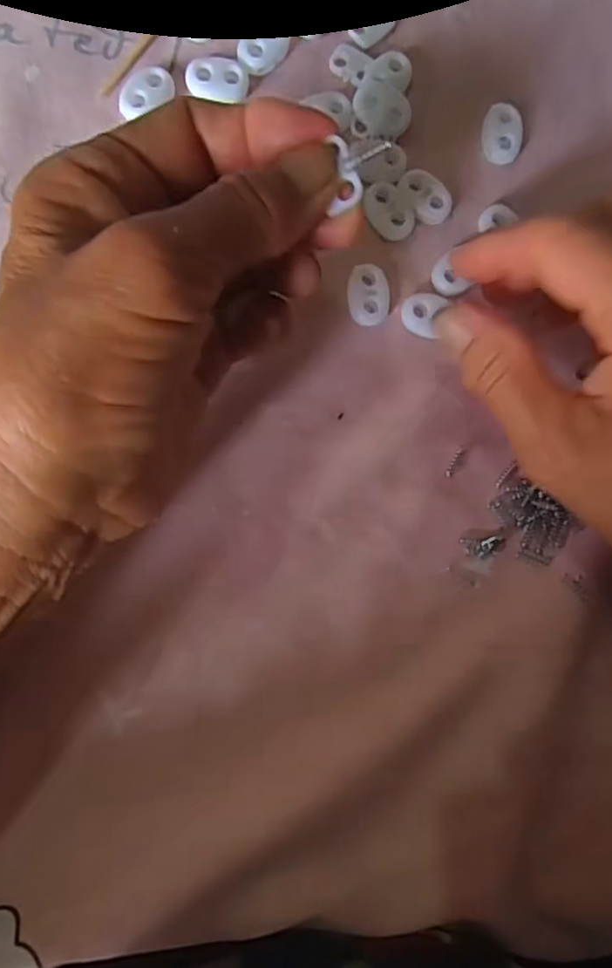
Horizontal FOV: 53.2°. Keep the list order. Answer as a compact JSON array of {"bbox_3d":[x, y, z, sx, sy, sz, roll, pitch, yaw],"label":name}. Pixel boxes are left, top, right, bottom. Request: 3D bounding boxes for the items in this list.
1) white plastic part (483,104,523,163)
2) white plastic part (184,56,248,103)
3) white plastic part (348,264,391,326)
[{"bbox_3d":[0.076,-0.135,0.236,0.014,0.006,0.022,-1,87,-7],"label":"white plastic part"},{"bbox_3d":[-0.032,-0.148,0.224,0.022,0.005,0.014,7,86,-6],"label":"white plastic part"},{"bbox_3d":[0.023,-0.070,0.227,0.016,0.005,0.021,-4,88,-7],"label":"white plastic part"}]

